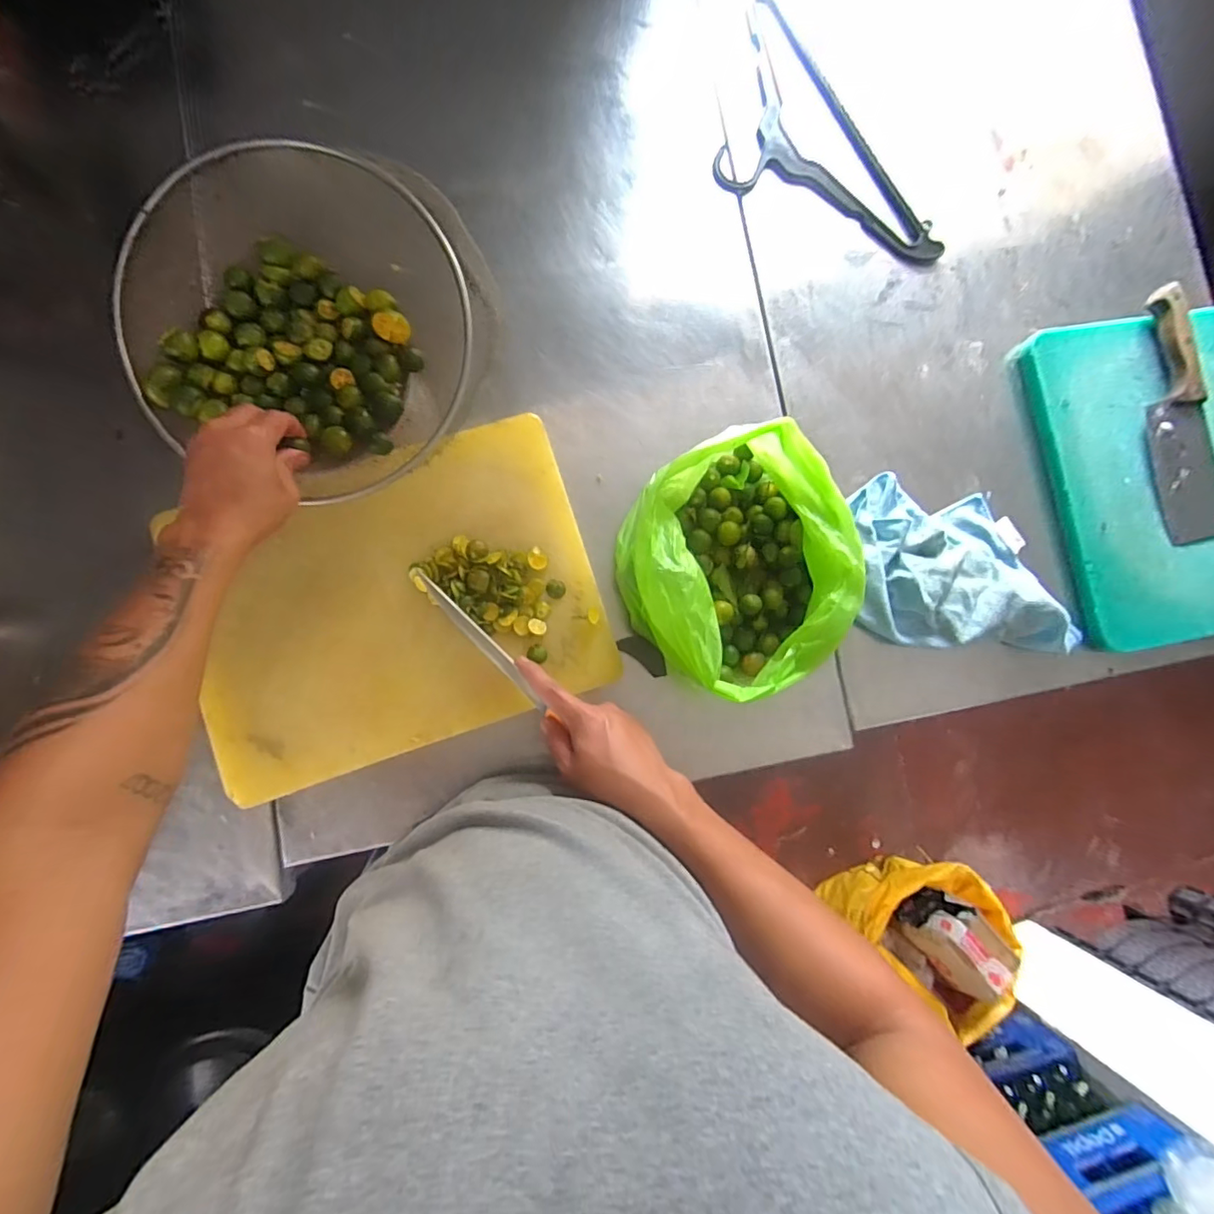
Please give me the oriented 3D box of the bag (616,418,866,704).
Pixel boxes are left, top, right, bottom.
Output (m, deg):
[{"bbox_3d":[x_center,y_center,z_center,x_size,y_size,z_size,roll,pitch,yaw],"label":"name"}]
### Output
[{"bbox_3d":[0.131,-0.039,0.551,0.217,0.114,0.236,-28,88,-8],"label":"bag"}]

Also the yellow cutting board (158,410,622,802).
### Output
[{"bbox_3d":[-0.209,-0.004,0.550,0.390,0.021,0.289,-18,88,-7],"label":"yellow cutting board"}]

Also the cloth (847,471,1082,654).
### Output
[{"bbox_3d":[0.411,-0.051,0.612,0.259,0.038,0.195,2,84,-5],"label":"cloth"}]

